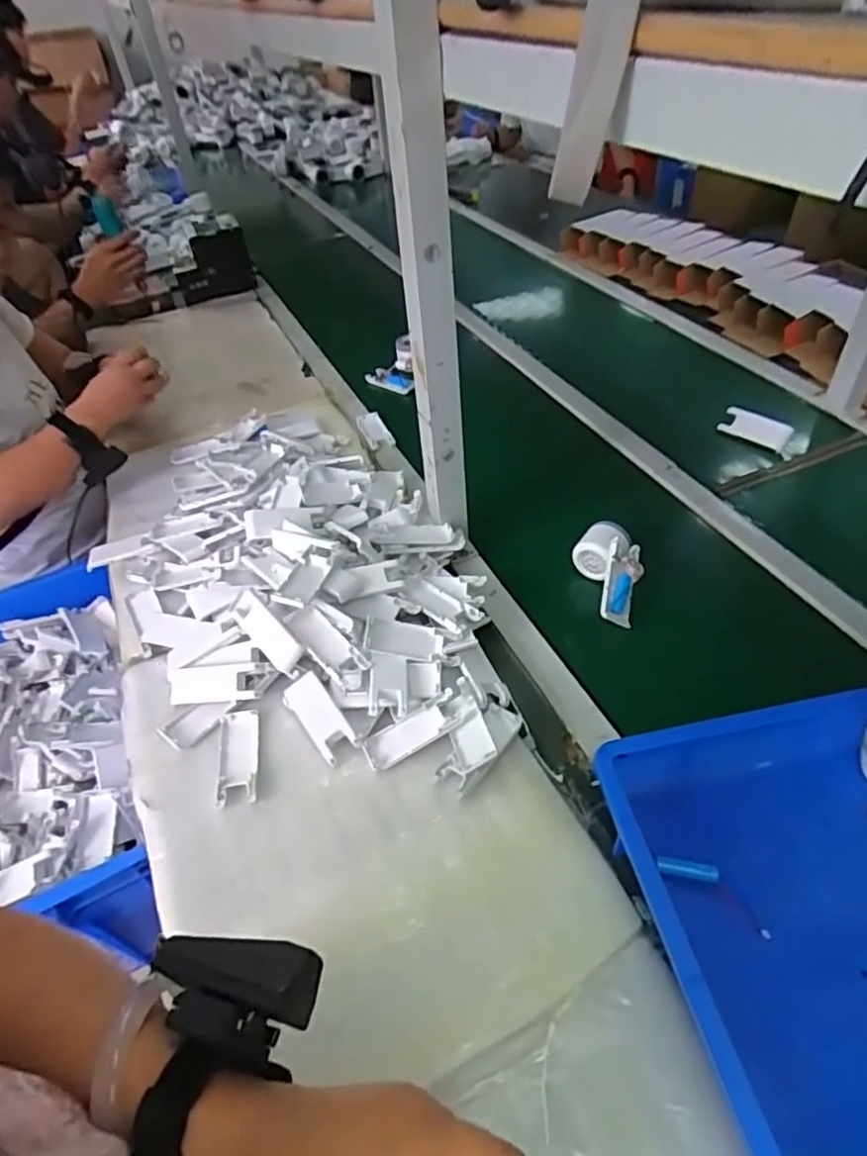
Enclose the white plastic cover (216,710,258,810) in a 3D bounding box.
[{"bbox_3d":[-0.197,0.179,0.650,0.039,0.009,0.100,-9,45,-4],"label":"white plastic cover"}]

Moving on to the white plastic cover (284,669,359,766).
[{"bbox_3d":[-0.117,0.143,0.661,0.042,0.011,0.096,-40,57,-9],"label":"white plastic cover"}]

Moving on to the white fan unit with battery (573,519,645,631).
[{"bbox_3d":[0.208,-0.008,0.772,0.079,0.056,0.119,8,46,13],"label":"white fan unit with battery"}]

